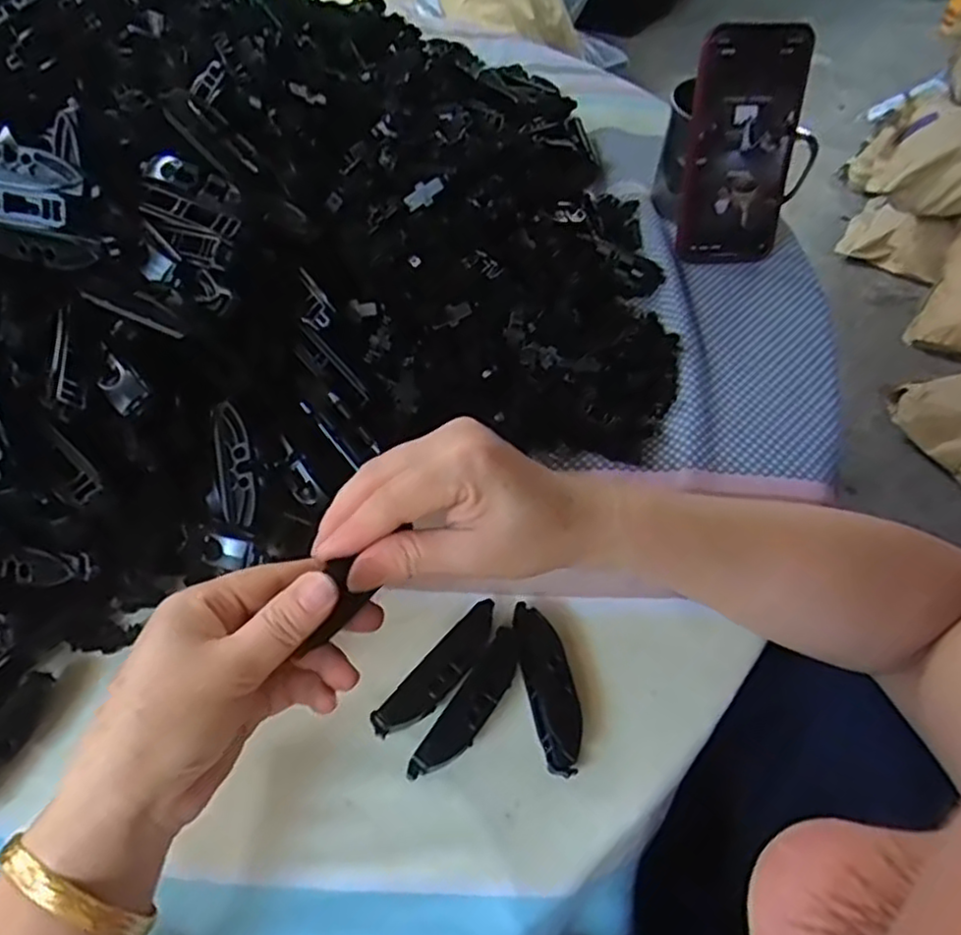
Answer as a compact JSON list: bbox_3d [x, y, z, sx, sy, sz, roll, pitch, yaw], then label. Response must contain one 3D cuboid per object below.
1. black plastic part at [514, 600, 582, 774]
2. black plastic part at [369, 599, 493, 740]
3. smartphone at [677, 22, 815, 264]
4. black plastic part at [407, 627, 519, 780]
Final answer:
[{"bbox_3d":[0.032,0.101,0.332,0.020,0.014,0.080,-9,53,-10],"label":"black plastic part"},{"bbox_3d":[-0.018,0.094,0.332,0.019,0.010,0.079,35,58,22],"label":"black plastic part"},{"bbox_3d":[0.188,-0.227,0.508,0.072,0.153,0.018,2,32,4],"label":"smartphone"},{"bbox_3d":[-0.003,0.107,0.323,0.019,0.014,0.080,27,55,17],"label":"black plastic part"}]

